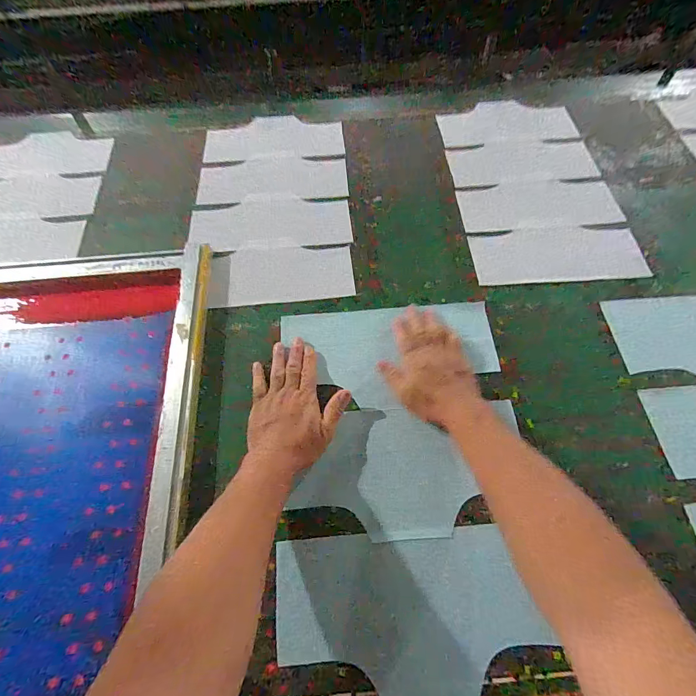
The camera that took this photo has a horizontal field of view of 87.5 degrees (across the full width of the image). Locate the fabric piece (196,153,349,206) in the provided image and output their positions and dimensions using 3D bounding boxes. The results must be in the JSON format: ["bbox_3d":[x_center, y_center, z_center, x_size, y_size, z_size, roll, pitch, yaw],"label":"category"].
[{"bbox_3d":[-0.150,-0.345,0.732,0.289,0.011,0.139,-6,63,-1],"label":"fabric piece"}]

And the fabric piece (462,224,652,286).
[{"bbox_3d":[0.364,-0.165,0.642,0.270,0.007,0.111,-3,71,8],"label":"fabric piece"}]

